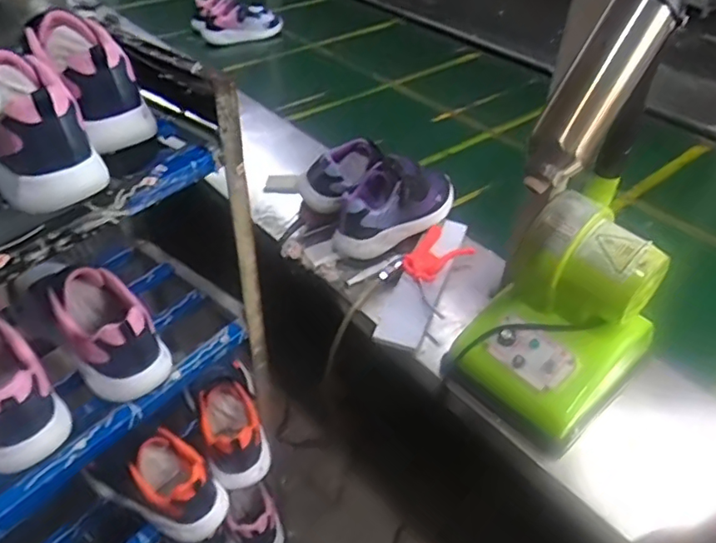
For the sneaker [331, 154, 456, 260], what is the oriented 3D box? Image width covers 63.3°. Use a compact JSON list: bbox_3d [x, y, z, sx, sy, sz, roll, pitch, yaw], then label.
[{"bbox_3d":[0.052,-0.117,0.963,0.213,0.101,0.110,-32,51,-32],"label":"sneaker"}]

